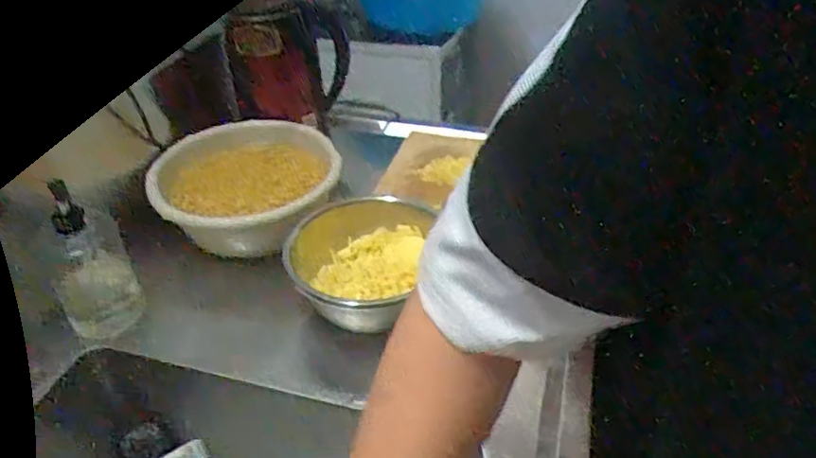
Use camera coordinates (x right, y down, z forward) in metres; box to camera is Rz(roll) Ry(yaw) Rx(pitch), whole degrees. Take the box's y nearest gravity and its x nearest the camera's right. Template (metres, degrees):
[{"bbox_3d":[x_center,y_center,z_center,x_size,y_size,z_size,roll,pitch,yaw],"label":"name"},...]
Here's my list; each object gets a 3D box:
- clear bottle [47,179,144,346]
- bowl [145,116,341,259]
[{"bbox_3d":[-0.385,0.052,0.729,0.091,0.168,0.084,-22,42,-24],"label":"clear bottle"},{"bbox_3d":[-0.233,-0.059,0.886,0.265,0.100,0.238,-7,38,-6],"label":"bowl"}]

